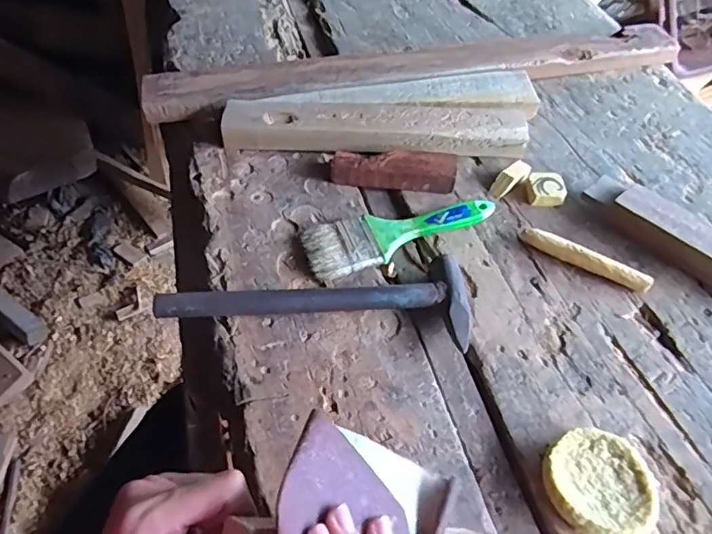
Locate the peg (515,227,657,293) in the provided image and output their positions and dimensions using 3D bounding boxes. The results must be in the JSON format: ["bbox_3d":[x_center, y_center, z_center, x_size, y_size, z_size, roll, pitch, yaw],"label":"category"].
[{"bbox_3d":[0.217,-0.008,0.519,0.122,0.019,0.016,26,55,18],"label":"peg"}]

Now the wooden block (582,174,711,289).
[{"bbox_3d":[0.313,-0.031,0.528,0.049,0.031,0.184,-35,60,-26],"label":"wooden block"}]

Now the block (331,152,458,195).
[{"bbox_3d":[0.040,-0.104,0.586,0.130,0.029,0.034,7,52,4],"label":"block"}]

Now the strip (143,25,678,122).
[{"bbox_3d":[0.088,-0.258,0.708,0.688,0.032,0.085,-10,52,-9],"label":"strip"}]

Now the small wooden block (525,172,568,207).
[{"bbox_3d":[0.203,-0.082,0.581,0.038,0.016,0.039,0,51,-2],"label":"small wooden block"}]

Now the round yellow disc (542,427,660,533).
[{"bbox_3d":[0.173,0.155,0.390,0.076,0.020,0.074,1,51,-1],"label":"round yellow disc"}]

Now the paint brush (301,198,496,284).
[{"bbox_3d":[0.045,-0.037,0.539,0.195,0.016,0.061,-17,54,-15],"label":"paint brush"}]

